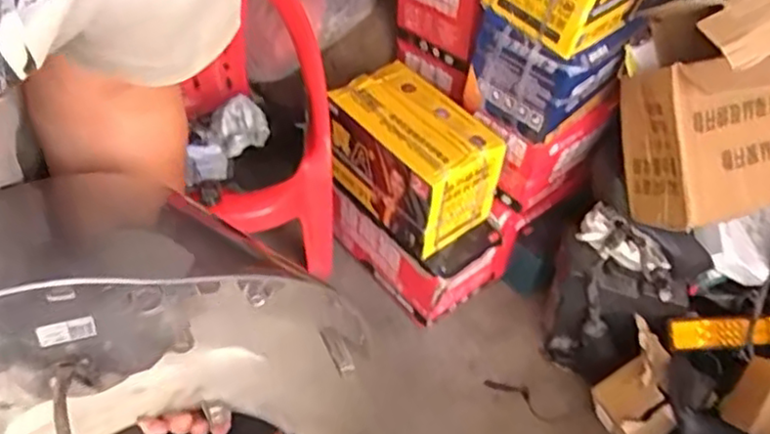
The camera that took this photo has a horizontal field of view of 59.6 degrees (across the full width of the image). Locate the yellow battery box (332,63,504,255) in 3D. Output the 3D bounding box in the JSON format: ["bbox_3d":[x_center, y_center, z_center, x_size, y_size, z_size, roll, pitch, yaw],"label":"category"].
[{"bbox_3d":[0.050,-0.121,1.359,0.200,0.214,0.314,-30,57,-30],"label":"yellow battery box"}]

